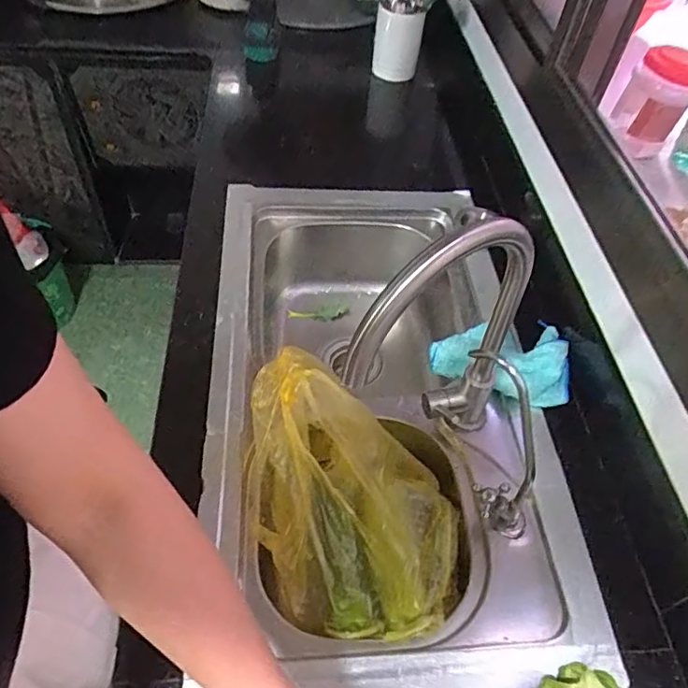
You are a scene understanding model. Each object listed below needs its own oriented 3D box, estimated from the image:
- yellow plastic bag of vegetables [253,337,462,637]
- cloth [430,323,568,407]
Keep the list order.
[{"bbox_3d":[-0.002,0.172,0.626,0.276,0.144,0.210,26,53,15],"label":"yellow plastic bag of vegetables"},{"bbox_3d":[0.209,0.018,0.783,0.191,0.066,0.119,10,49,22],"label":"cloth"}]

